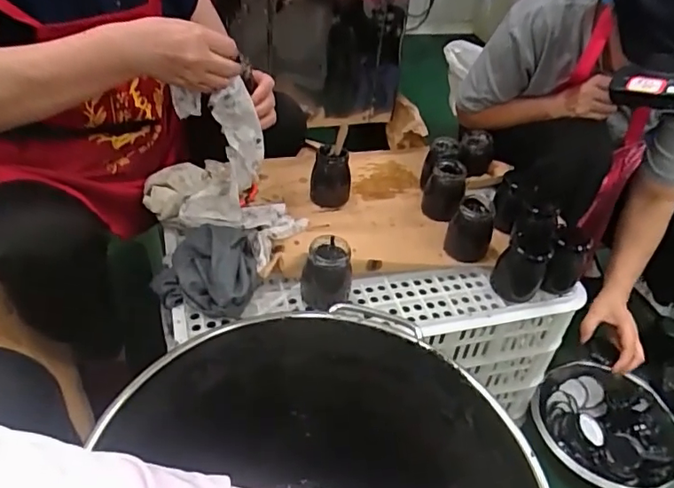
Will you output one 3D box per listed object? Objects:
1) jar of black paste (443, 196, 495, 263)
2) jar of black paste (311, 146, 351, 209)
[{"bbox_3d":[0.209,-0.026,0.850,0.065,0.091,0.069,4,40,-3],"label":"jar of black paste"},{"bbox_3d":[-0.007,-0.115,0.913,0.062,0.098,0.059,4,40,-3],"label":"jar of black paste"}]

